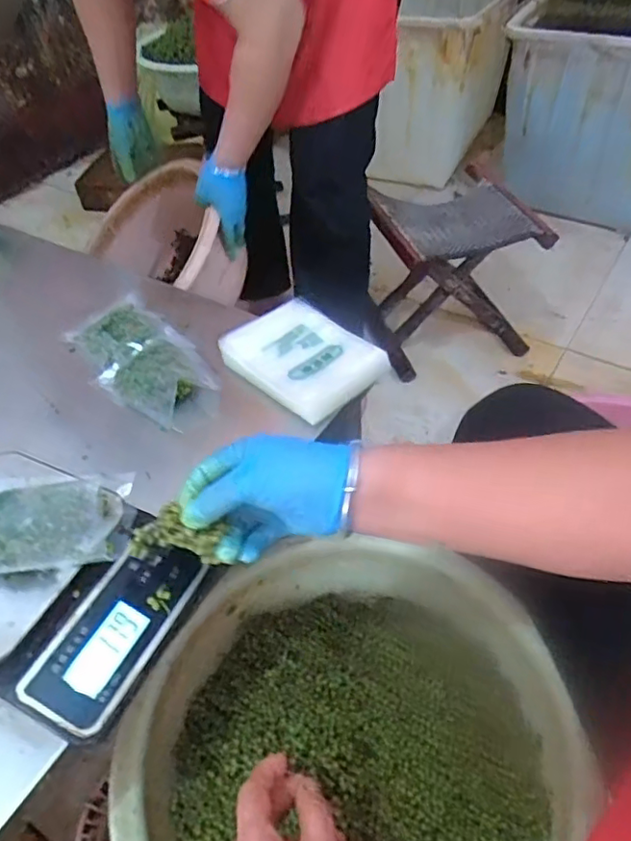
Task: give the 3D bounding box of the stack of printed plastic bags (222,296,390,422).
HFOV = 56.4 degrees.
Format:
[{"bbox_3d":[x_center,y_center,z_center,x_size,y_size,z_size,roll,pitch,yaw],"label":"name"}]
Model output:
[{"bbox_3d":[-0.012,-0.065,0.599,0.113,0.026,0.141,-35,54,-25],"label":"stack of printed plastic bags"}]

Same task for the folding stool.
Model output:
[{"bbox_3d":[0.271,-0.298,1.208,0.300,0.301,0.243,-11,47,-6],"label":"folding stool"}]

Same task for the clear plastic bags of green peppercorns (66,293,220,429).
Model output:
[{"bbox_3d":[-0.181,-0.071,0.611,0.095,0.035,0.216,-34,54,-24],"label":"clear plastic bags of green peppercorns"}]

